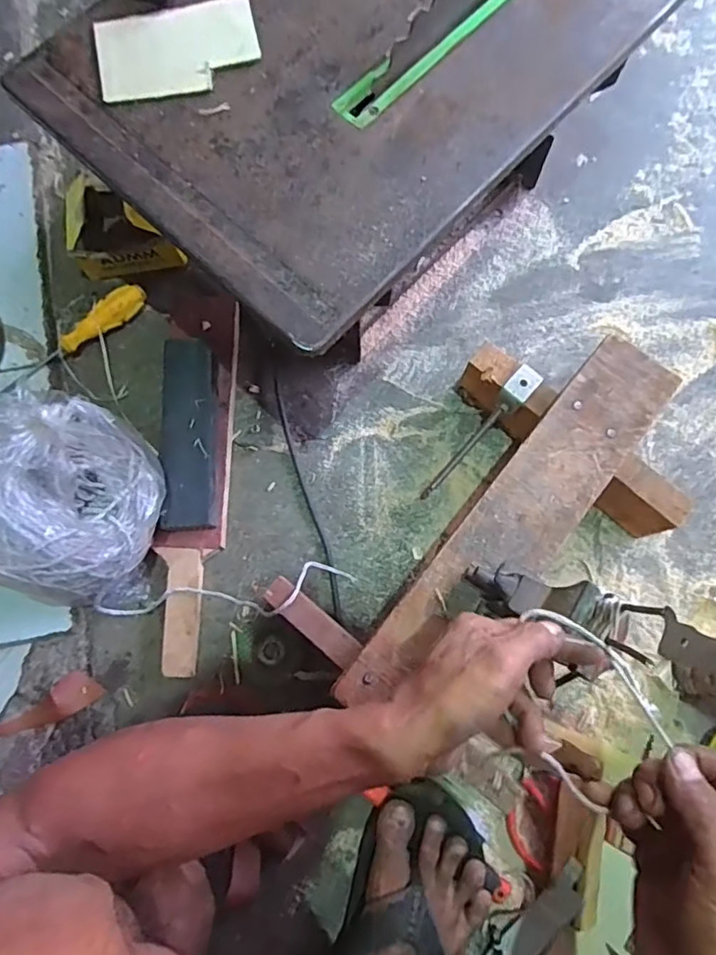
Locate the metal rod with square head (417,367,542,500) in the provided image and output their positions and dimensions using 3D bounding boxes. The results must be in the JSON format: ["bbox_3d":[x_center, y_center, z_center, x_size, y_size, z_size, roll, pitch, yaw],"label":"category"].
[{"bbox_3d":[0.121,-0.041,0.571,0.026,0.018,0.171,43,116,9],"label":"metal rod with square head"}]

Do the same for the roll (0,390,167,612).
[{"bbox_3d":[-0.263,0.027,0.506,0.146,0.199,0.170,9,78,3],"label":"roll"}]

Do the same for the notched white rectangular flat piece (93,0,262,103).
[{"bbox_3d":[-0.138,-0.329,0.426,0.121,0.007,0.078,-12,78,-1],"label":"notched white rectangular flat piece"}]

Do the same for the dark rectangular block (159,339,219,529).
[{"bbox_3d":[-0.175,-0.048,0.575,0.053,0.024,0.198,-3,79,0],"label":"dark rectangular block"}]

